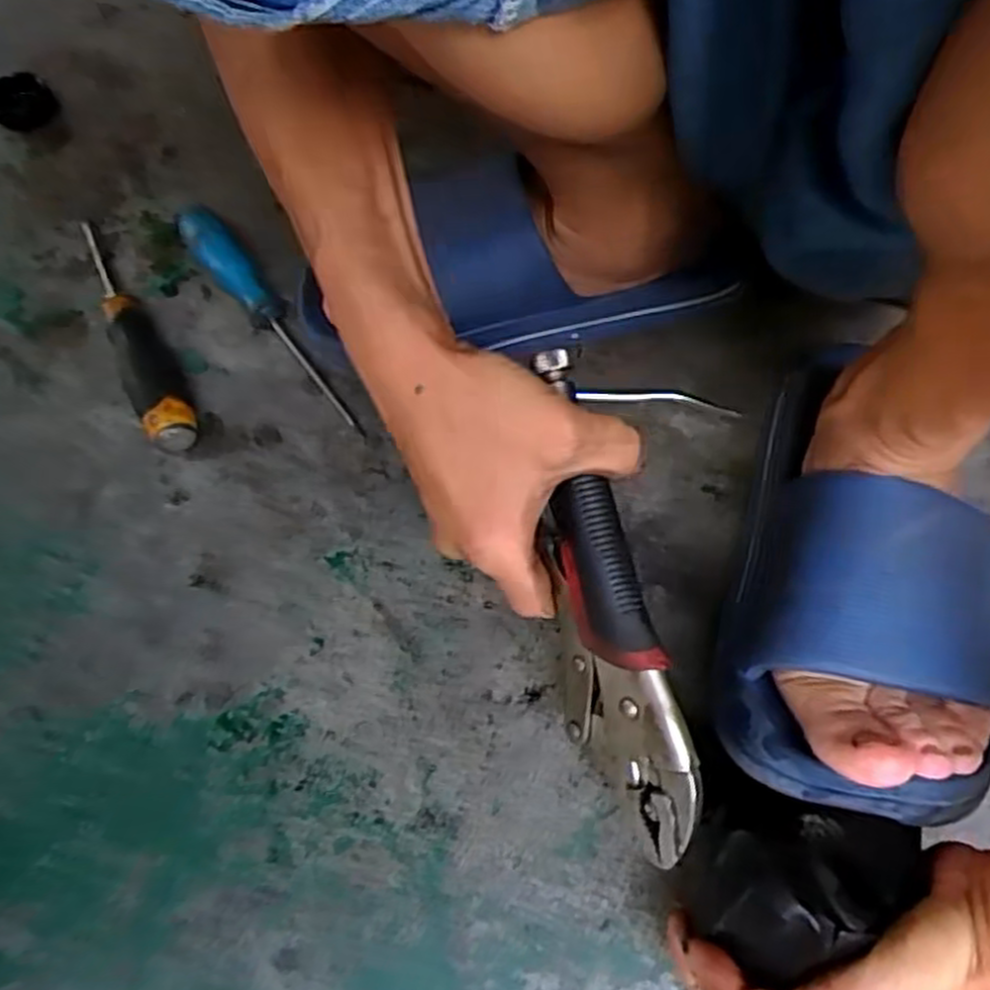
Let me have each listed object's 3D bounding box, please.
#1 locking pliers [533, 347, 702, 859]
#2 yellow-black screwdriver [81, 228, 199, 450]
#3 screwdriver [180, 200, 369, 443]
[{"bbox_3d":[0.051,0.076,0.335,0.020,0.058,0.150,-7,77,-41],"label":"locking pliers"},{"bbox_3d":[-0.228,-0.105,0.477,0.032,0.024,0.187,-30,68,-13],"label":"yellow-black screwdriver"},{"bbox_3d":[-0.141,-0.116,0.482,0.026,0.037,0.193,-37,70,-16],"label":"screwdriver"}]

